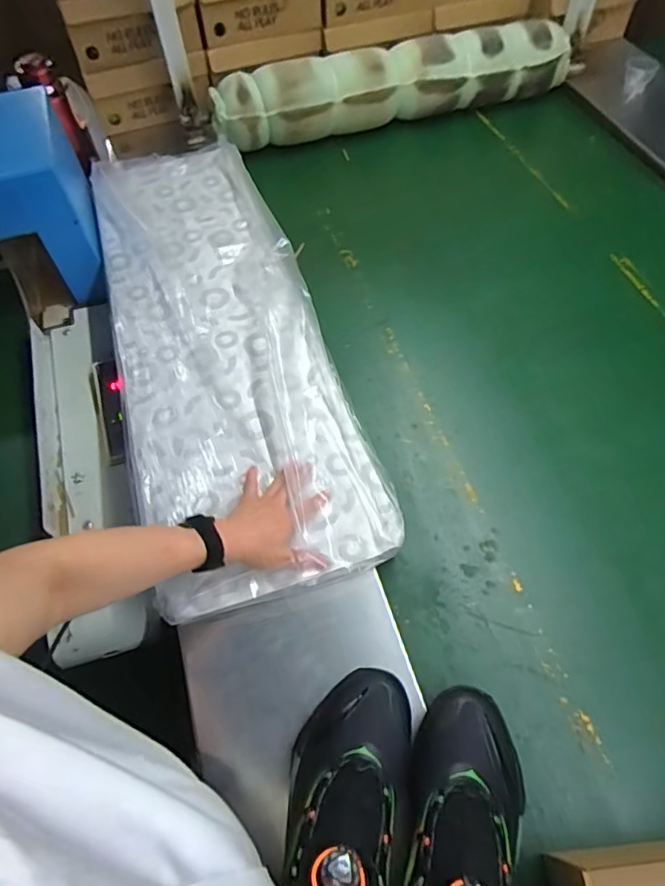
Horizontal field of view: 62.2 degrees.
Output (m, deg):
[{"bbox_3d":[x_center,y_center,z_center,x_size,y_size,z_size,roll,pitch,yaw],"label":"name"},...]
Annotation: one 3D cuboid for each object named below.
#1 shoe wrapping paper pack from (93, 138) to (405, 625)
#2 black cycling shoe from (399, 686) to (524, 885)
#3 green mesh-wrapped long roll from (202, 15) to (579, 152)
[{"bbox_3d":[-0.190,-0.198,0.848,0.302,0.040,0.907,-17,57,-10],"label":"shoe wrapping paper pack"},{"bbox_3d":[0.109,0.334,0.443,0.097,0.104,0.258,11,58,9],"label":"black cycling shoe"},{"bbox_3d":[0.148,-0.772,1.189,0.803,0.136,0.109,-16,58,-9],"label":"green mesh-wrapped long roll"}]

